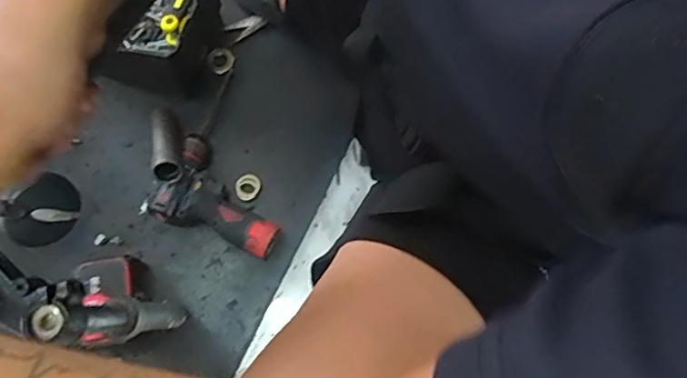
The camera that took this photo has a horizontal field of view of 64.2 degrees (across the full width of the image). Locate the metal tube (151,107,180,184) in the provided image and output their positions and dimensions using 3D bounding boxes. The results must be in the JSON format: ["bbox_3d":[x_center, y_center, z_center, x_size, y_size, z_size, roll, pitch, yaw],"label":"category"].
[{"bbox_3d":[-0.258,-0.067,0.792,0.035,0.038,0.126,-11,50,-4],"label":"metal tube"}]

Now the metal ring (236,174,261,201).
[{"bbox_3d":[-0.146,-0.002,0.839,0.036,0.019,0.039,0,75,-1],"label":"metal ring"}]

